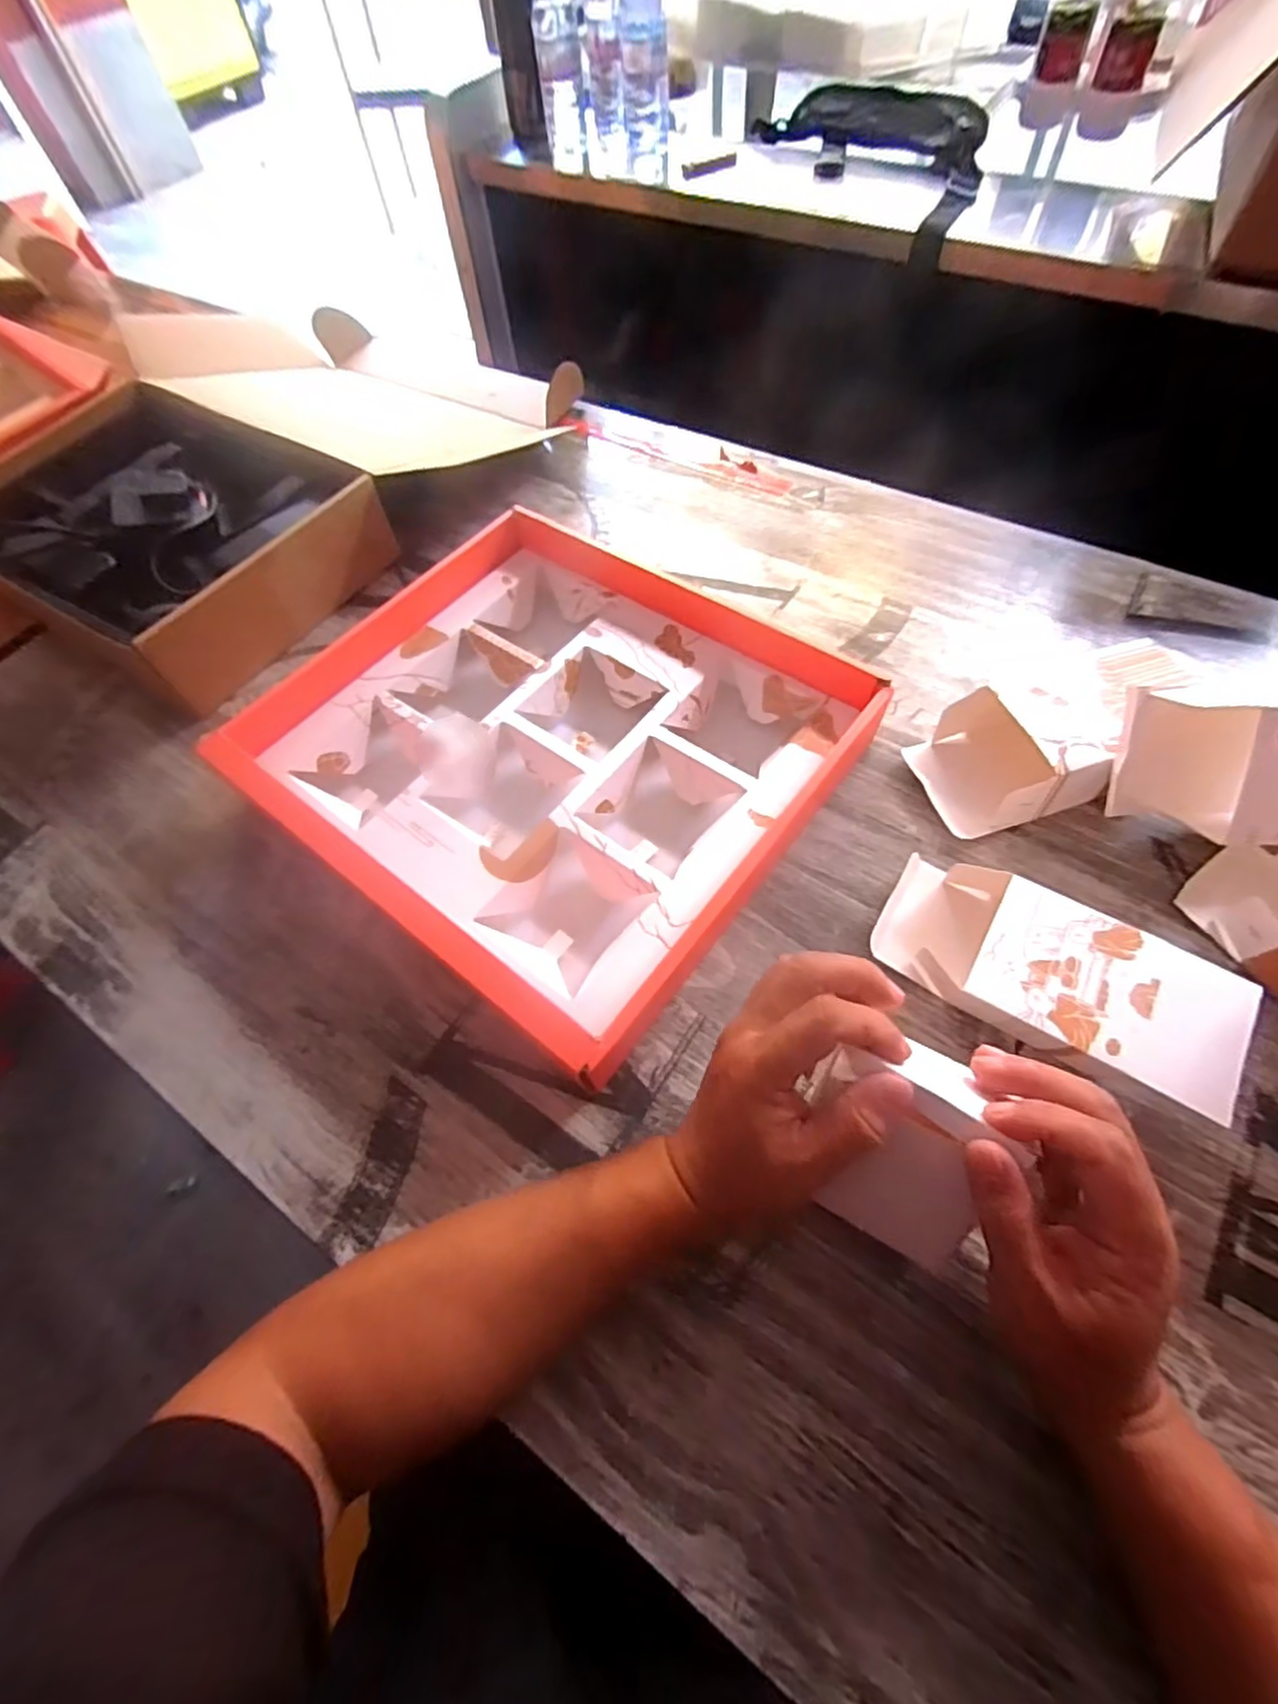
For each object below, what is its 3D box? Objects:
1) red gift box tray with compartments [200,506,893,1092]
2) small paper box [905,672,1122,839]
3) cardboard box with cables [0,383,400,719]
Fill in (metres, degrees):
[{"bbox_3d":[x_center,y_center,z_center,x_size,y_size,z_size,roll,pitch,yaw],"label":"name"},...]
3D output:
[{"bbox_3d":[-0.071,-0.078,0.503,0.375,0.070,0.322,33,68,20],"label":"red gift box tray with compartments"},{"bbox_3d":[0.262,-0.068,0.475,0.113,0.057,0.096,-11,60,-2],"label":"small paper box"},{"bbox_3d":[-0.459,-0.303,0.645,0.371,0.082,0.258,26,65,17],"label":"cardboard box with cables"}]

